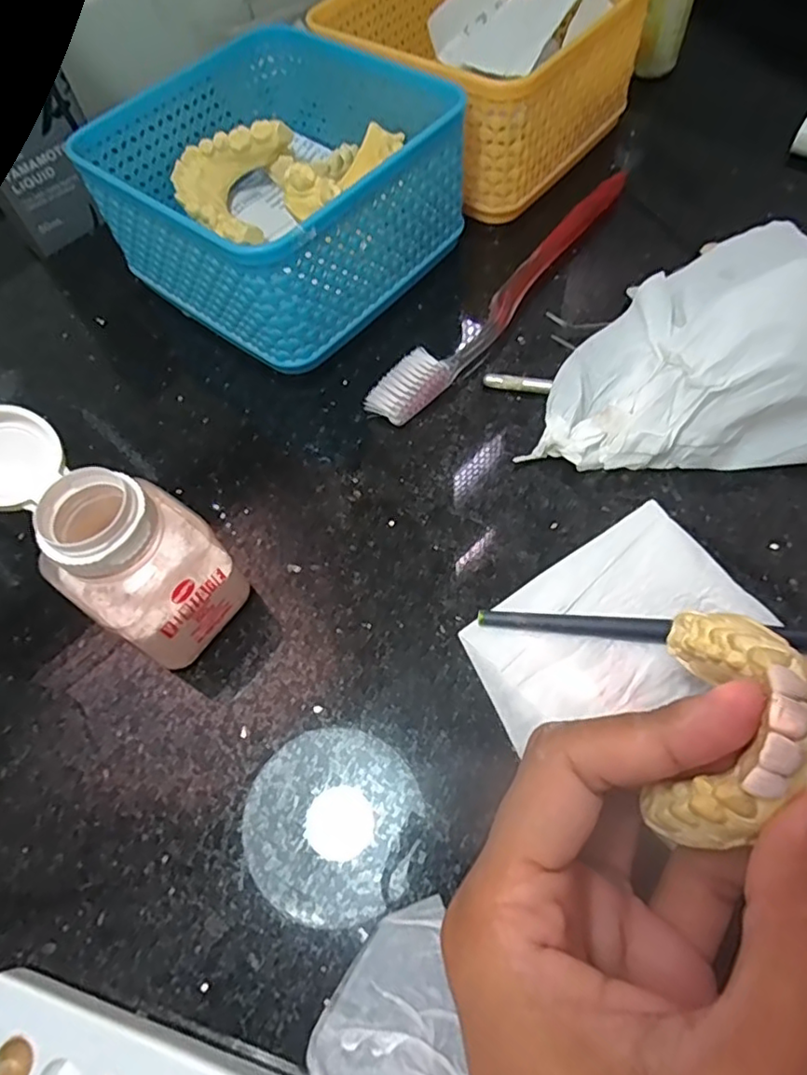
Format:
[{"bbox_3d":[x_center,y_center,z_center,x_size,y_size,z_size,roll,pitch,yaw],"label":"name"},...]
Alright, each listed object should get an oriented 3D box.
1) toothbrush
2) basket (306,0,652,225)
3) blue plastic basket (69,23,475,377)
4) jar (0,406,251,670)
[{"bbox_3d":[0.052,-0.113,0.274,0.019,0.013,0.186,36,69,22],"label":"toothbrush"},{"bbox_3d":[0.038,-0.242,0.313,0.131,0.066,0.131,35,69,21],"label":"basket"},{"bbox_3d":[-0.056,-0.158,0.277,0.128,0.067,0.127,34,68,21],"label":"blue plastic basket"},{"bbox_3d":[-0.091,0.000,0.188,0.065,0.076,0.041,31,67,19],"label":"jar"}]

